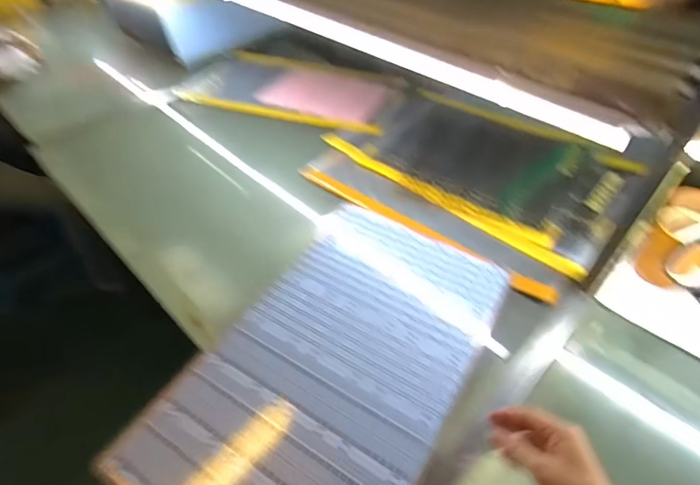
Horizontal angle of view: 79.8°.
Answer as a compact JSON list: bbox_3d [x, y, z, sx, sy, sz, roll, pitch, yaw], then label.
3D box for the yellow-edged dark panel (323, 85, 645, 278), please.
[{"bbox_3d":[0.290,-0.201,0.911,0.592,0.048,0.401,34,55,29],"label":"yellow-edged dark panel"}]

